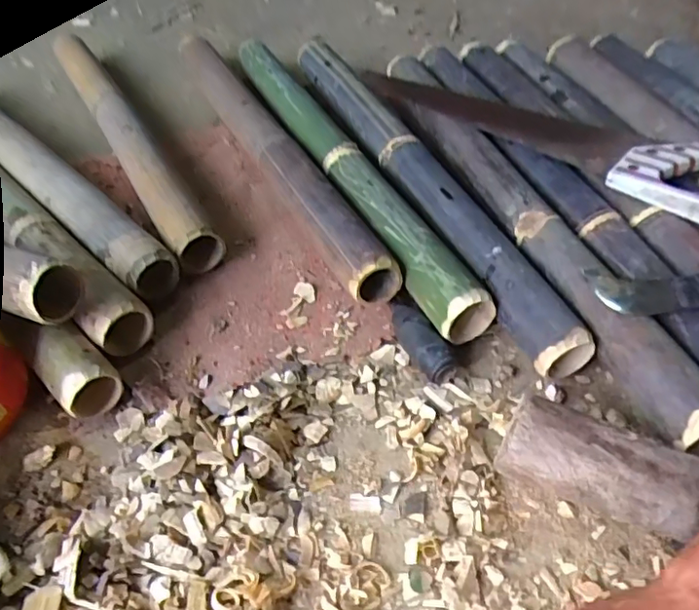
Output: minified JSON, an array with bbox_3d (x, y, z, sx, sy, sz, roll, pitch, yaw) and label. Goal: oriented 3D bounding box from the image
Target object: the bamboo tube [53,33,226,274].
[{"bbox_3d":[-0.290,-0.215,0.793,0.061,0.064,0.501,-23,52,-19],"label":"bamboo tube"}]

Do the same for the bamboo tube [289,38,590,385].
[{"bbox_3d":[0.067,-0.189,0.760,0.071,0.071,0.713,-16,50,-14],"label":"bamboo tube"}]

